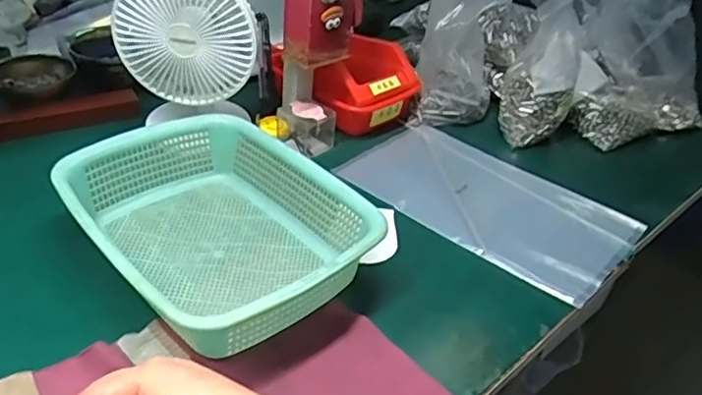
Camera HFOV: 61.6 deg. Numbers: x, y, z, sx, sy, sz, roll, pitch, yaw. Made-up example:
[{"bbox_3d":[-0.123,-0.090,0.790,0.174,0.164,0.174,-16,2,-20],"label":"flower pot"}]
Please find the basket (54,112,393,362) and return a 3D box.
[{"bbox_3d":[-0.137,0.023,0.581,0.220,0.080,0.309,-23,45,-35],"label":"basket"}]

